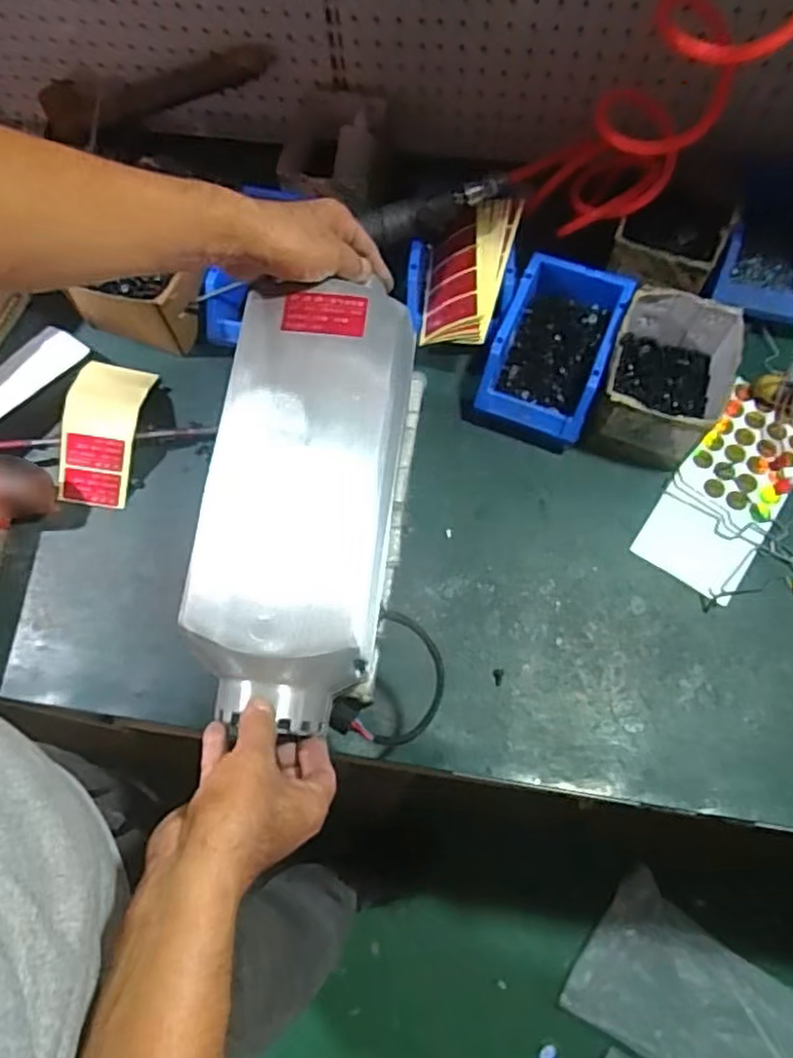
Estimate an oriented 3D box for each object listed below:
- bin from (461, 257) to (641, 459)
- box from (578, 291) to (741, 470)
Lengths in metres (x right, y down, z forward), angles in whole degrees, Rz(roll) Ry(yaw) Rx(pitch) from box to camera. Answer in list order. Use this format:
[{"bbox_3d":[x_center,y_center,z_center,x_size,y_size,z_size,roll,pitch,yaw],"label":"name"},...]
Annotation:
[{"bbox_3d":[0.164,-0.191,0.728,0.123,0.086,0.177,22,71,10],"label":"bin"},{"bbox_3d":[0.278,-0.153,0.697,0.115,0.097,0.153,20,71,10],"label":"box"}]

